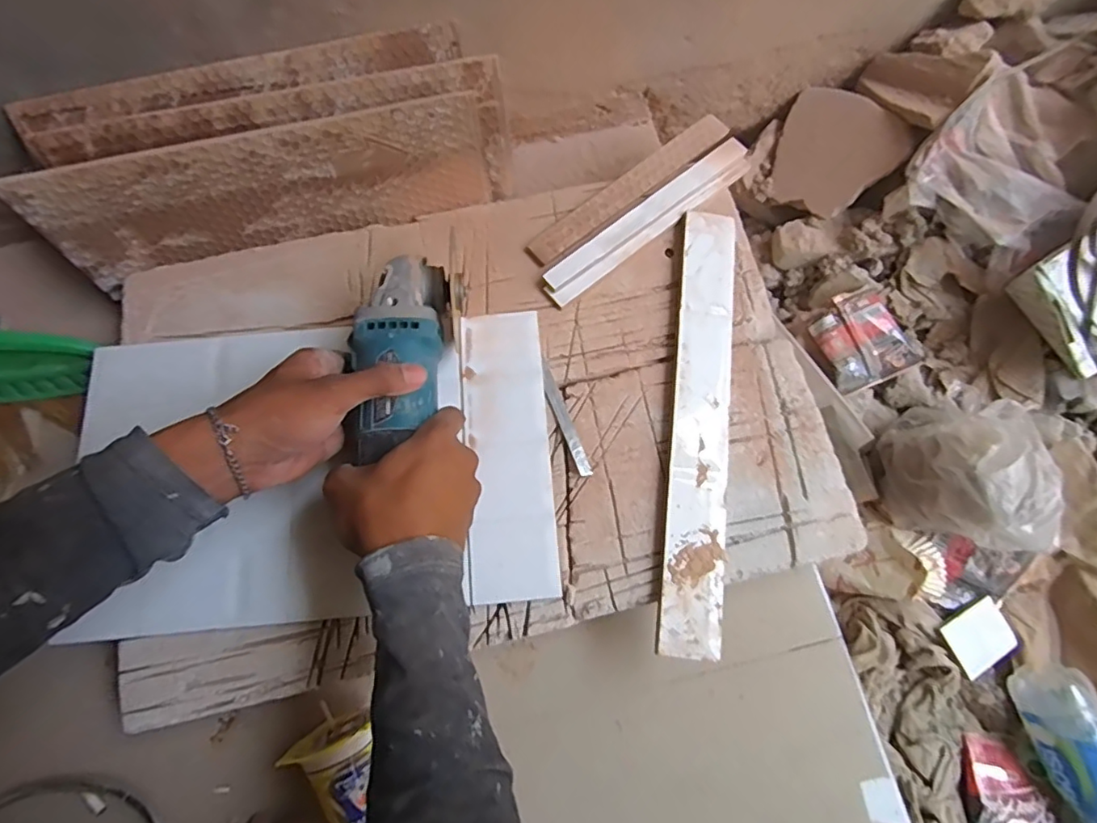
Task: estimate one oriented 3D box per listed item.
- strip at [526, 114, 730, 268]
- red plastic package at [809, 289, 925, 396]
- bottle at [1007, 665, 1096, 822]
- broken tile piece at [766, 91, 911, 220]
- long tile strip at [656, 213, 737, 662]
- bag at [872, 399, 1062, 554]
[{"bbox_3d":[0.085,-0.227,0.572,0.256,0.007,0.033,-39,76,-11],"label":"strip"},{"bbox_3d":[0.361,-0.083,0.645,0.097,0.036,0.102,-22,73,-7],"label":"red plastic package"},{"bbox_3d":[0.475,0.326,0.492,0.051,0.051,0.184,-14,73,-4],"label":"bottle"},{"bbox_3d":[0.332,-0.312,0.681,0.133,0.009,0.152,-44,57,24],"label":"broken tile piece"},{"bbox_3d":[0.133,0.001,0.494,0.049,0.010,0.394,7,72,2],"label":"long tile strip"},{"bbox_3d":[0.413,0.054,0.550,0.116,0.113,0.148,6,72,2],"label":"bag"}]

